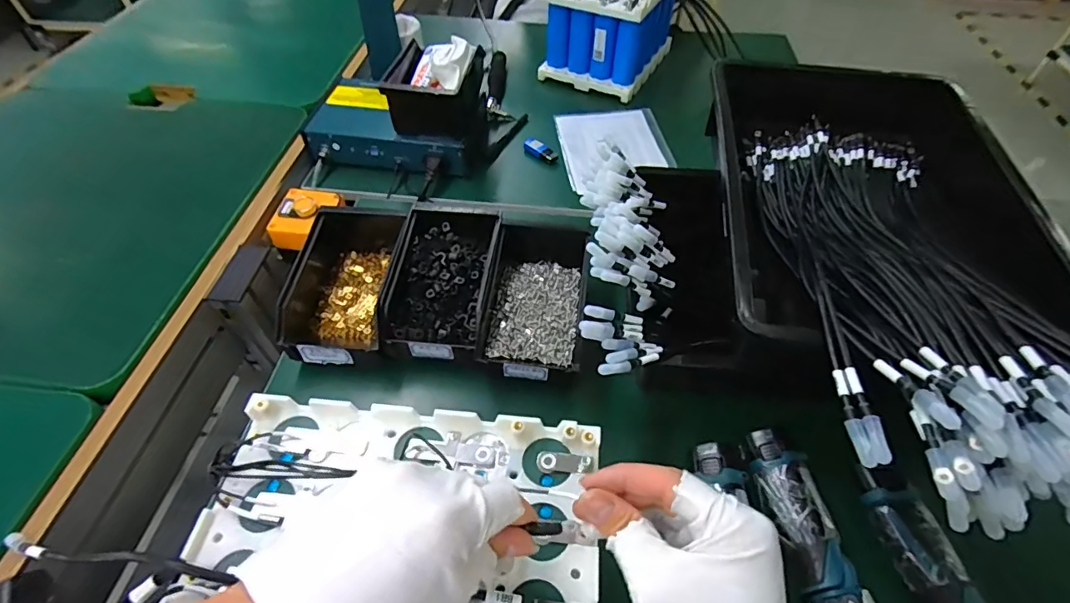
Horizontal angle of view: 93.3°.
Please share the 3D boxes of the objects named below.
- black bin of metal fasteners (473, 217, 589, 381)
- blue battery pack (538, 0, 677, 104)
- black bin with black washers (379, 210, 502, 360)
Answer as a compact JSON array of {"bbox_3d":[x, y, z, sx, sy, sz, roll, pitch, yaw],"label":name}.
[{"bbox_3d":[0.005,-0.014,0.557,0.104,0.058,0.212,6,51,4],"label":"black bin of metal fasteners"},{"bbox_3d":[0.135,-0.494,0.896,0.175,0.157,0.213,22,54,16],"label":"blue battery pack"},{"bbox_3d":[-0.097,-0.023,0.557,0.103,0.060,0.173,4,51,2],"label":"black bin with black washers"}]

